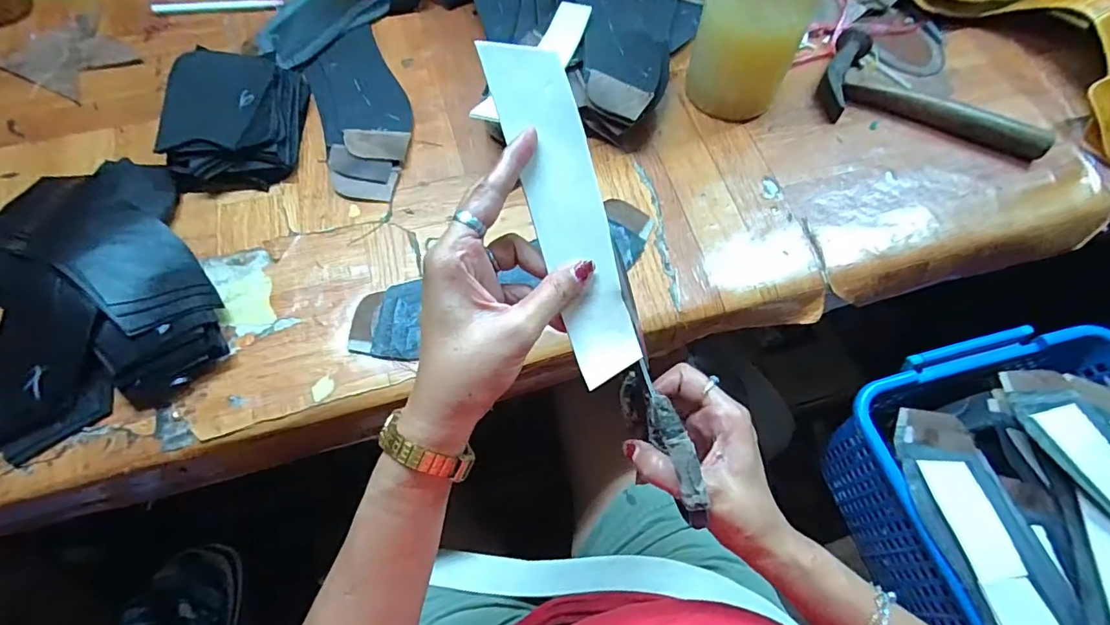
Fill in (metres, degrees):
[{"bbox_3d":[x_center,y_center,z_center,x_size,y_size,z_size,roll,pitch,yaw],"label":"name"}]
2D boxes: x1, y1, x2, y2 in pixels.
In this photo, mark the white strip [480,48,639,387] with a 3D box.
[{"bbox_3d":[0.008,-0.058,0.298,0.042,0.011,0.194,-18,95,-9],"label":"white strip"}]

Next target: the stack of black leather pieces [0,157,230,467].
[{"bbox_3d":[-0.380,-0.028,0.412,0.173,0.041,0.243,-24,67,-12],"label":"stack of black leather pieces"}]

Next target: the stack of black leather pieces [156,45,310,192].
[{"bbox_3d":[-0.303,-0.183,0.486,0.111,0.042,0.144,-5,65,-3],"label":"stack of black leather pieces"}]

